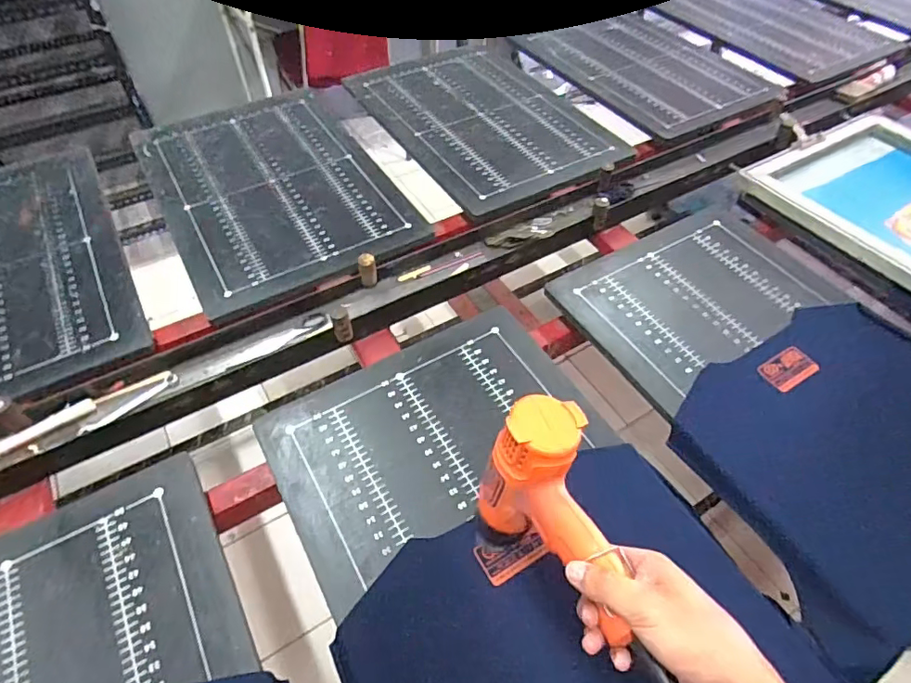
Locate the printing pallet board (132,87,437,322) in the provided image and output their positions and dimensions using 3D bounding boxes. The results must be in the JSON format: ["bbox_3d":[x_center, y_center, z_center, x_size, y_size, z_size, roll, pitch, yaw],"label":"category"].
[{"bbox_3d":[-0.357,-0.319,1.023,0.395,0.014,0.614,-24,55,-20],"label":"printing pallet board"}]

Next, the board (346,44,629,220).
[{"bbox_3d":[0.058,-0.512,1.179,0.425,0.013,0.609,-25,55,-20],"label":"board"}]

